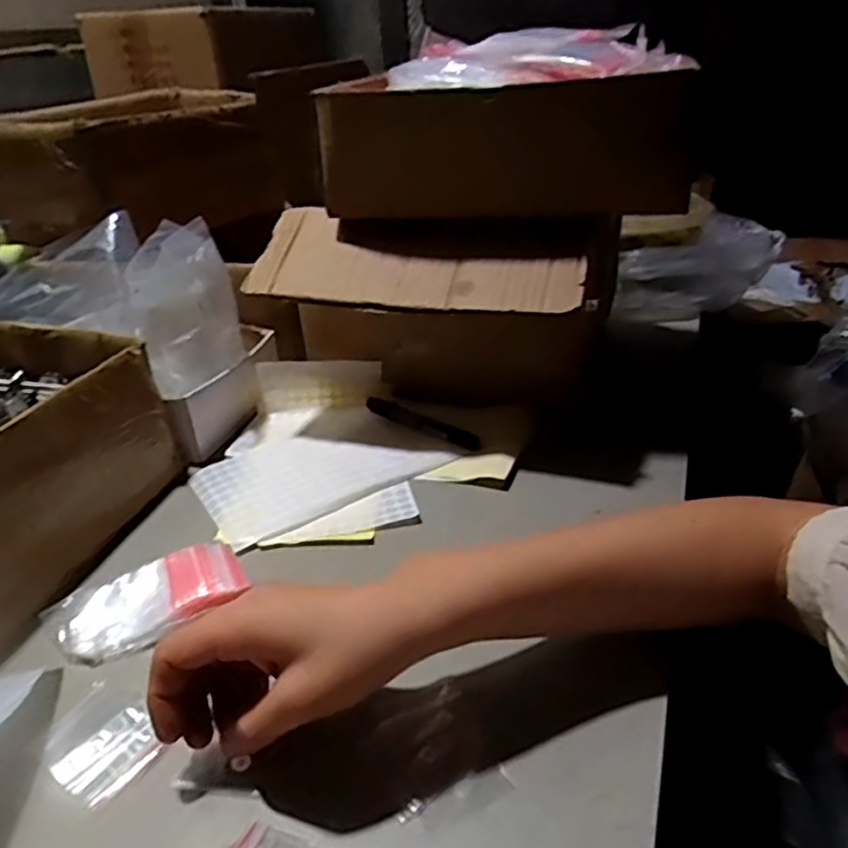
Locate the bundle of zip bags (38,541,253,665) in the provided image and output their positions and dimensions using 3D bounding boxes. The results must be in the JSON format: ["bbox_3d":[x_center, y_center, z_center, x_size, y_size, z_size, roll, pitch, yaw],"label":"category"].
[{"bbox_3d":[-0.185,0.117,0.448,0.122,0.021,0.064,-17,35,-28],"label":"bundle of zip bags"}]

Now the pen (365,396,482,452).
[{"bbox_3d":[-0.005,-0.003,0.645,0.144,0.017,0.016,21,39,35],"label":"pen"}]

